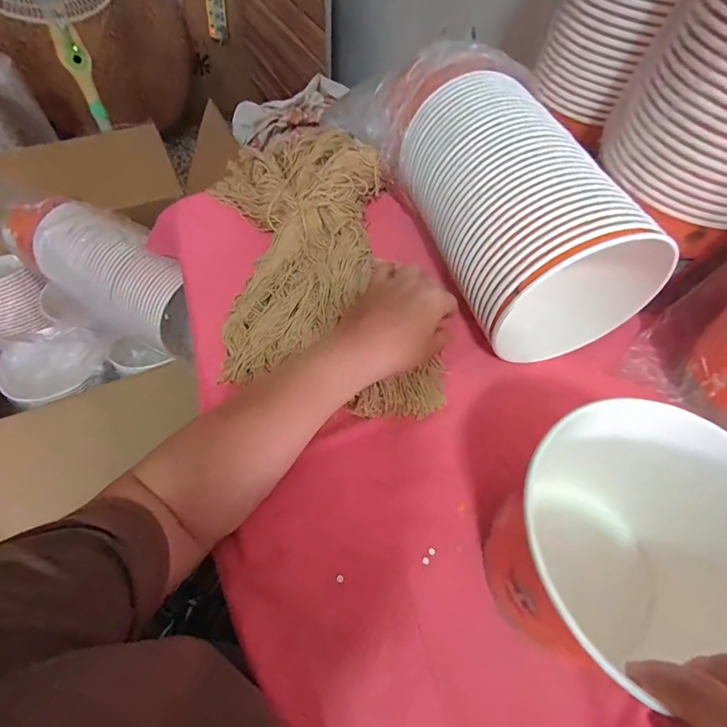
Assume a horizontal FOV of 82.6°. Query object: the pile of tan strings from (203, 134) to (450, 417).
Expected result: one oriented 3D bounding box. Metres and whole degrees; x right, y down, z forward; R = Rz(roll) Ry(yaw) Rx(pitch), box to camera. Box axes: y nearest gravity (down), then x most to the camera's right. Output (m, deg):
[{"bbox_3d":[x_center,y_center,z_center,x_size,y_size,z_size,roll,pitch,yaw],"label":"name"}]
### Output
[{"bbox_3d":[-0.058,-0.126,0.466,0.205,0.076,0.406,-9,62,-10],"label":"pile of tan strings"}]

